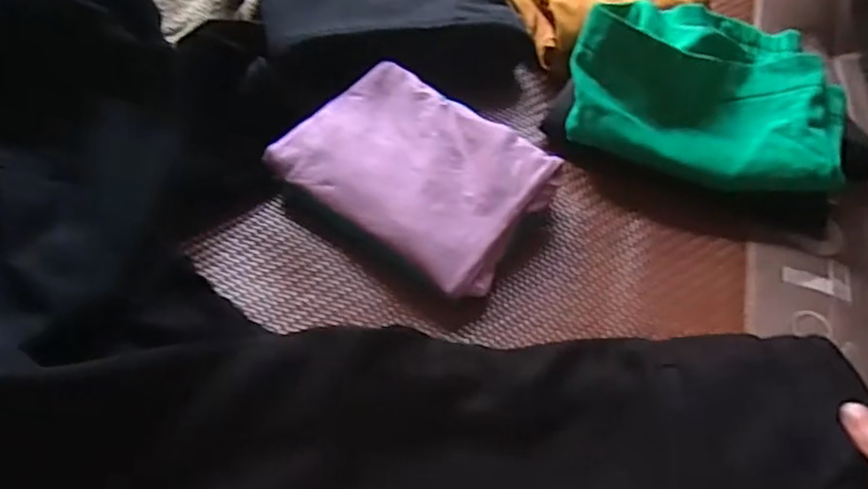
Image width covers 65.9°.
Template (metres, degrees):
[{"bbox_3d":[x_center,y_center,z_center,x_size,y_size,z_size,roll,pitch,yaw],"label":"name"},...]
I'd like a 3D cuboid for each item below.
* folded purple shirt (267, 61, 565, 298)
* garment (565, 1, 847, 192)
[{"bbox_3d":[-0.016,-0.065,0.598,0.222,0.043,0.159,32,59,18],"label":"folded purple shirt"},{"bbox_3d":[0.252,-0.141,0.633,0.243,0.088,0.169,15,55,7],"label":"garment"}]

